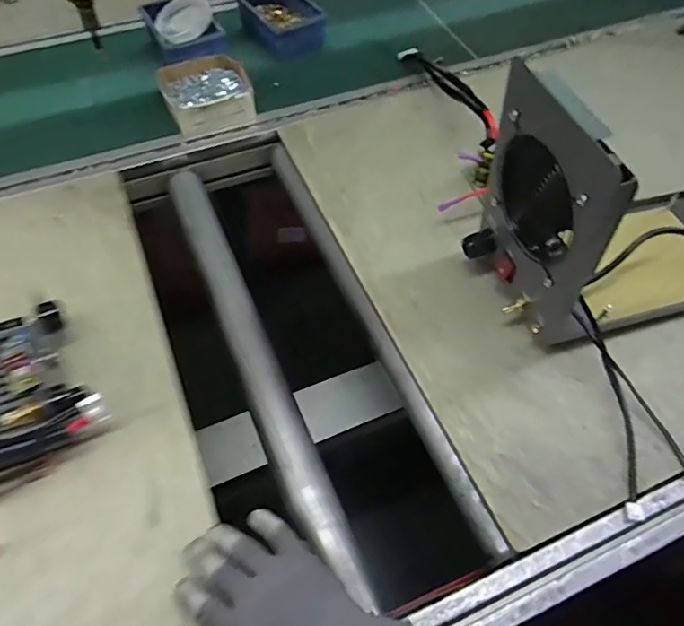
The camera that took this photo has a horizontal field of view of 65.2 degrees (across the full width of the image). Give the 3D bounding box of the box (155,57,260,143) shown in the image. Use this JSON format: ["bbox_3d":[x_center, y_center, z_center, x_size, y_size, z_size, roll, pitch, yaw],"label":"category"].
[{"bbox_3d":[-0.190,-0.308,0.759,0.115,0.045,0.115,-17,59,-13],"label":"box"}]

